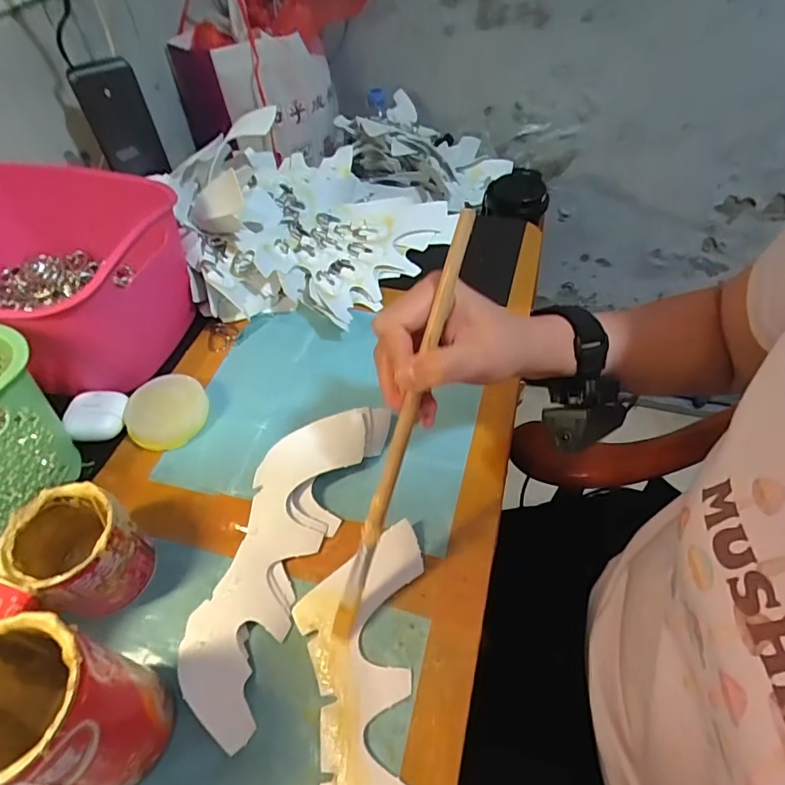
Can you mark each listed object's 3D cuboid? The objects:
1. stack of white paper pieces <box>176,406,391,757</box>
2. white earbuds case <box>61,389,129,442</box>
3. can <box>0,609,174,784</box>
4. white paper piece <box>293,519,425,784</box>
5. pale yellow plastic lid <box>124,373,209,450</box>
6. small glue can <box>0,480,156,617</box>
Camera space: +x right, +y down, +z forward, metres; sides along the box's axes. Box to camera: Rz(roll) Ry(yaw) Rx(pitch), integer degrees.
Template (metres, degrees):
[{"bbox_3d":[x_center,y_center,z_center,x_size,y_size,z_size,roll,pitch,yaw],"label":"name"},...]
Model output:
[{"bbox_3d":[-0.081,0.101,0.362,0.076,0.034,0.234,16,53,13],"label":"stack of white paper pieces"},{"bbox_3d":[-0.256,0.021,0.442,0.047,0.026,0.043,-10,52,-8],"label":"white earbuds case"},{"bbox_3d":[-0.164,0.163,0.257,0.068,0.121,0.064,0,51,0],"label":"can"},{"bbox_3d":[-0.025,0.187,0.306,0.077,0.011,0.217,3,51,2],"label":"white paper piece"},{"bbox_3d":[-0.196,0.015,0.438,0.061,0.014,0.069,44,61,-3],"label":"pale yellow plastic lid"},{"bbox_3d":[-0.206,0.108,0.339,0.068,0.075,0.064,0,51,0],"label":"small glue can"}]

